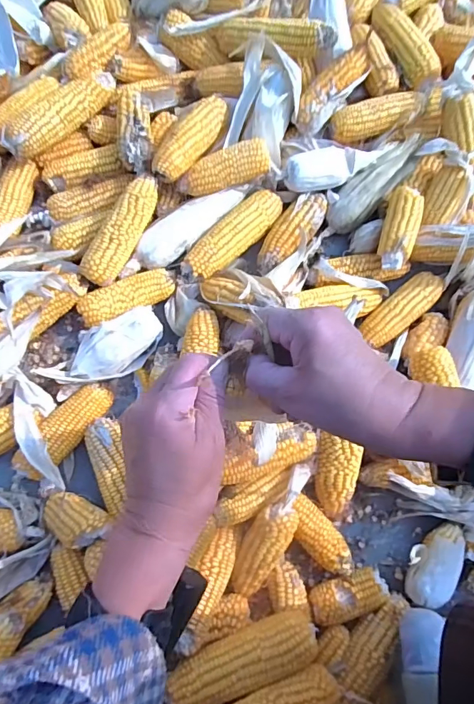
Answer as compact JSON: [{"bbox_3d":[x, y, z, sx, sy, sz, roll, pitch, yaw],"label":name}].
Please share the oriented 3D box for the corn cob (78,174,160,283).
[{"bbox_3d":[-0.151,-0.159,0.604,0.049,0.045,0.157,30,77,6],"label":"corn cob"}]

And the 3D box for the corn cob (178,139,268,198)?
[{"bbox_3d":[-0.018,-0.249,0.630,0.131,0.046,0.046,-17,77,-6],"label":"corn cob"}]

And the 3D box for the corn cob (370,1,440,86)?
[{"bbox_3d":[0.245,-0.467,0.685,0.055,0.037,0.167,-22,77,-7],"label":"corn cob"}]

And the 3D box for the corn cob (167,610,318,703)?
[{"bbox_3d":[0.004,0.316,0.476,0.157,0.059,0.051,-17,77,-6],"label":"corn cob"}]

